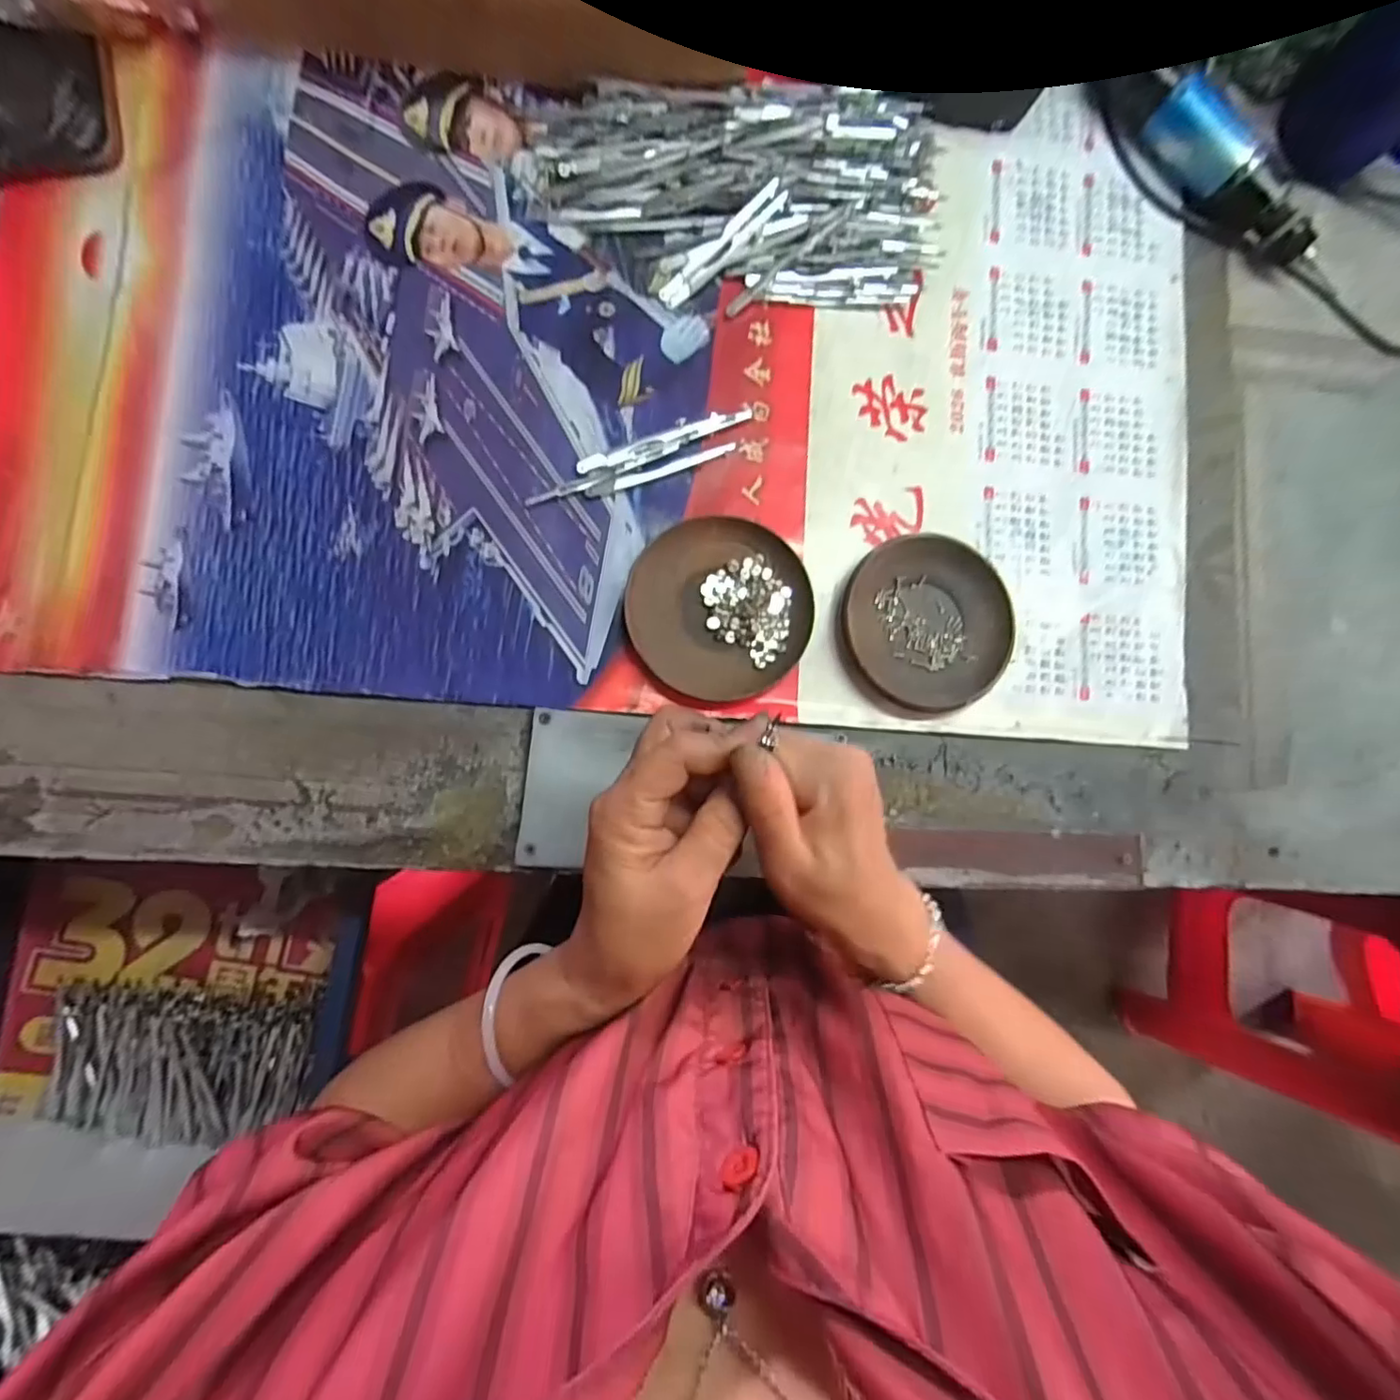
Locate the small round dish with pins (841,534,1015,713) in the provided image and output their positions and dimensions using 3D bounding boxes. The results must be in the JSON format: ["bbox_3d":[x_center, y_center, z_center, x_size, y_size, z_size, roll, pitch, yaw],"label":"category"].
[{"bbox_3d":[0.148,-0.051,0.404,0.112,0.017,0.112,1,85,-6],"label":"small round dish with pins"}]

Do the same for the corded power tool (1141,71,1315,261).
[{"bbox_3d":[0.381,-0.371,0.442,0.035,0.040,0.144,-40,91,-8],"label":"corded power tool"}]

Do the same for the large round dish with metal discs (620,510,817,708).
[{"bbox_3d":[0.012,-0.058,0.391,0.113,0.016,0.112,8,85,-6],"label":"large round dish with metal discs"}]

